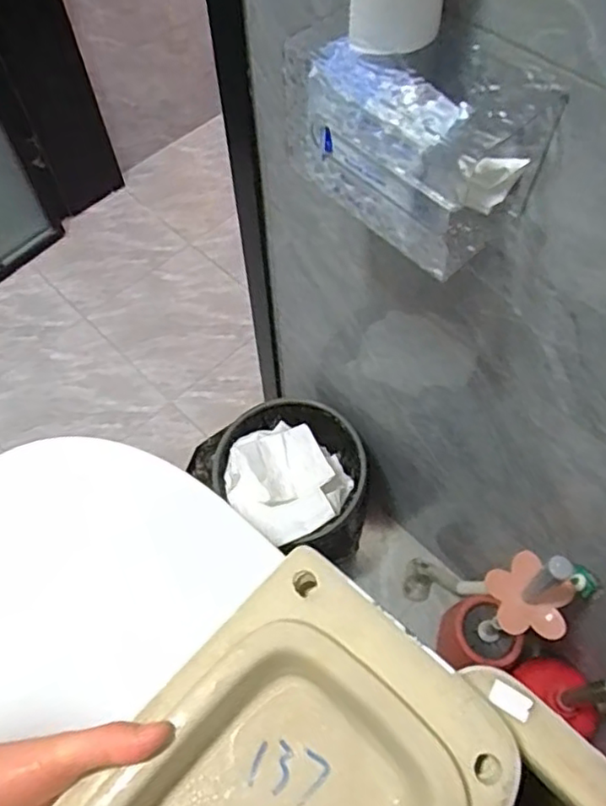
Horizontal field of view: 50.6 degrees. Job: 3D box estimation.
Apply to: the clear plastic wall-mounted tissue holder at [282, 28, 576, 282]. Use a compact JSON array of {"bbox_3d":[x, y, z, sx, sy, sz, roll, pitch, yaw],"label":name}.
[{"bbox_3d":[0.076,-0.193,0.468,0.173,0.112,0.094,39,68,22],"label":"clear plastic wall-mounted tissue holder"}]

